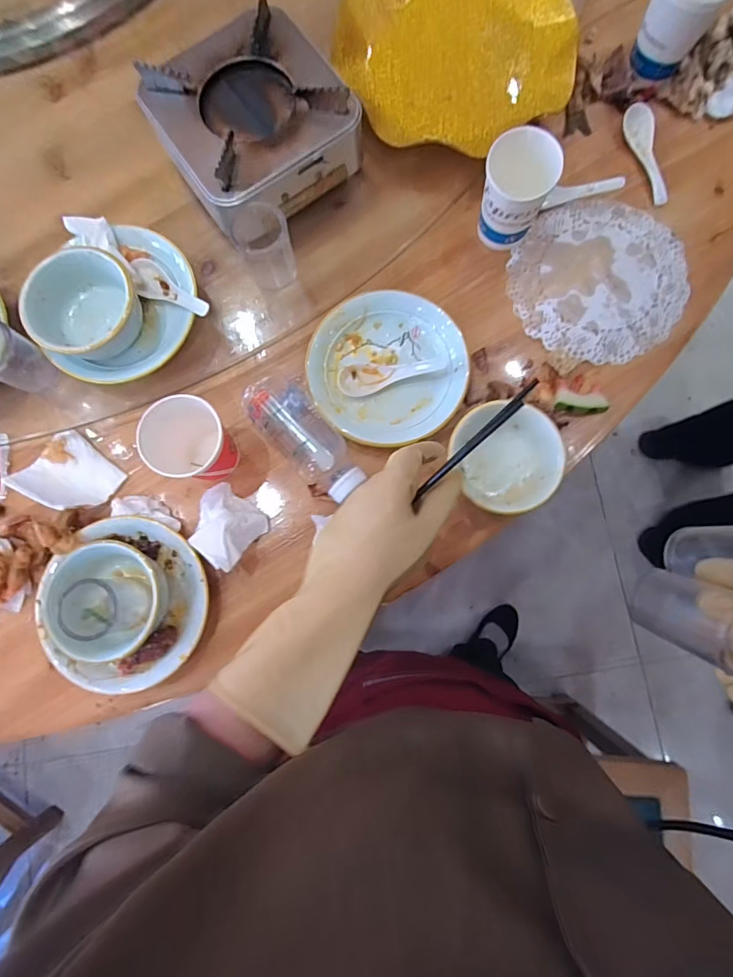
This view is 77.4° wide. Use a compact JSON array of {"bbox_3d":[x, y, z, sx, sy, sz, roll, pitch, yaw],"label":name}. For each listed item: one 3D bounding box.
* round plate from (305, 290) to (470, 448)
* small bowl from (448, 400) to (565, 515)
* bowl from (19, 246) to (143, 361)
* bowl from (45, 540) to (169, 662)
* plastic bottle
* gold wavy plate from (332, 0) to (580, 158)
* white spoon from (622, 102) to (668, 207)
[{"bbox_3d":[0.022,-0.130,0.501,0.162,0.027,0.166,0,82,1],"label":"round plate"},{"bbox_3d":[0.140,-0.030,0.462,0.098,0.054,0.107,0,82,1],"label":"small bowl"},{"bbox_3d":[-0.285,-0.186,0.465,0.109,0.049,0.092,-6,81,1],"label":"bowl"},{"bbox_3d":[-0.250,0.108,0.448,0.093,0.059,0.106,-2,82,0],"label":"bowl"},{"bbox_3d":[-0.067,-0.058,0.478,0.063,0.056,0.164,-34,83,-4],"label":"plastic bottle"},{"bbox_3d":[0.103,-0.521,0.546,0.264,0.052,0.274,0,81,2],"label":"gold wavy plate"},{"bbox_3d":[0.329,-0.389,0.536,0.028,0.022,0.122,-11,82,-1],"label":"white spoon"}]

